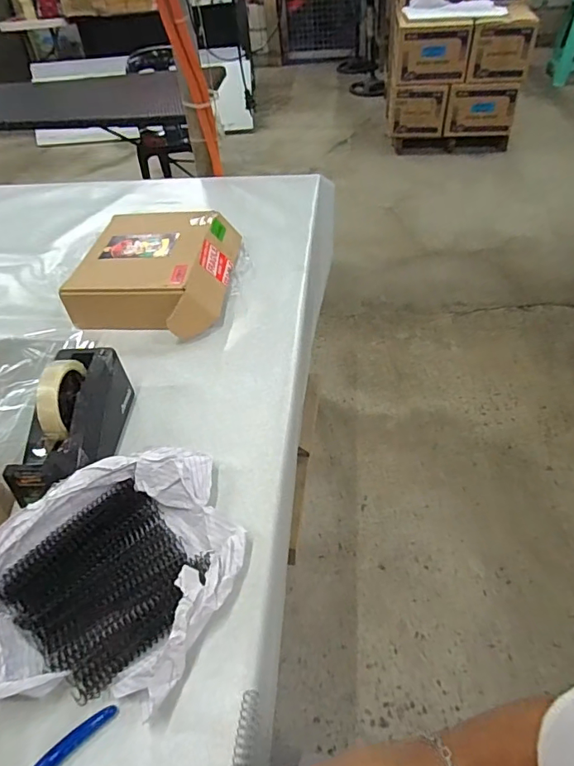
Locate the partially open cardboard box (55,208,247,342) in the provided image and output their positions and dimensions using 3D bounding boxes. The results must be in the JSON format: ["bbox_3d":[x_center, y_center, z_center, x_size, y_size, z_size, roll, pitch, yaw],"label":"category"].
[{"bbox_3d":[-0.223,-0.197,0.830,0.245,0.075,0.314,0,46,6],"label":"partially open cardboard box"}]

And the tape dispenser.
[{"bbox_3d":[-0.254,0.041,0.555,0.070,0.100,0.204,-3,46,4],"label":"tape dispenser"}]

